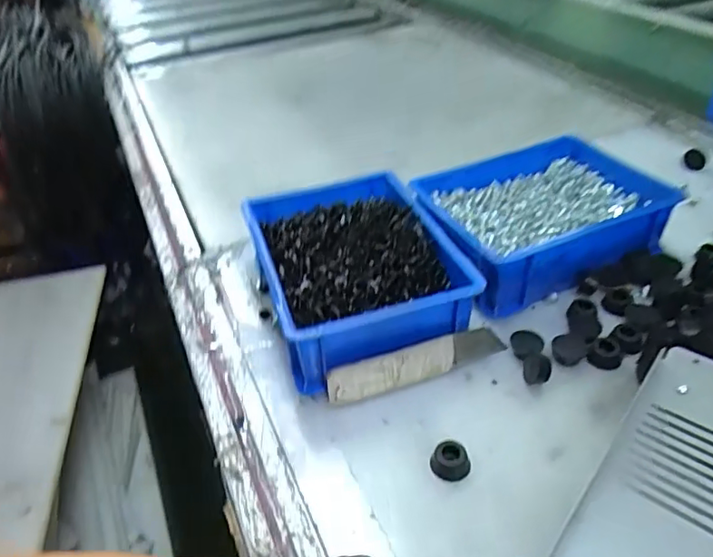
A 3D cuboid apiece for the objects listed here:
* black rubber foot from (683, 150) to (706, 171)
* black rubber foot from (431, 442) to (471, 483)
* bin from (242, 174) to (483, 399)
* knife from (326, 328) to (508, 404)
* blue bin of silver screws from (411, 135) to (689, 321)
[{"bbox_3d":[0.370,-0.129,0.621,0.021,0.022,0.008,12,41,21],"label":"black rubber foot"},{"bbox_3d":[0.058,0.114,0.354,0.023,0.015,0.019,-5,38,0],"label":"black rubber foot"},{"bbox_3d":[-0.004,-0.007,0.471,0.144,0.071,0.185,-14,39,-11],"label":"bin"},{"bbox_3d":[0.044,0.061,0.413,0.135,0.027,0.008,-16,12,-14],"label":"knife"},{"bbox_3d":[0.167,-0.057,0.521,0.208,0.058,0.152,-16,39,-14],"label":"blue bin of silver screws"}]

